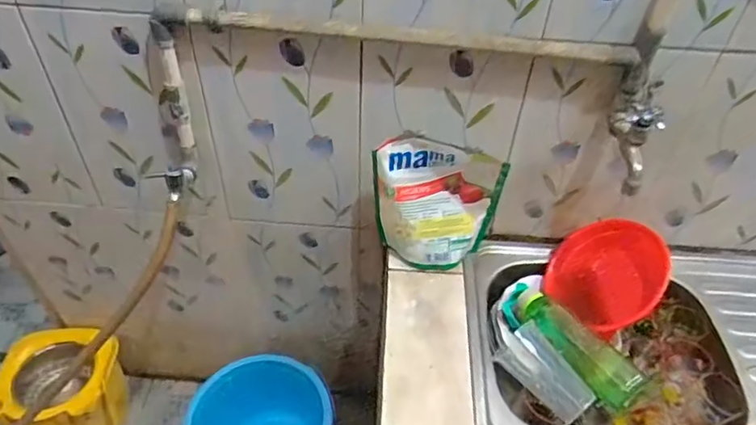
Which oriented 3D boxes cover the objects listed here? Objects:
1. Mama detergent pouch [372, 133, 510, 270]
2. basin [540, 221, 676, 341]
[{"bbox_3d":[0.090,-0.009,0.891,0.194,0.230,0.077,14,46,11],"label":"Mama detergent pouch"},{"bbox_3d":[0.403,0.099,0.938,0.070,0.215,0.170,-14,56,-40],"label":"basin"}]

